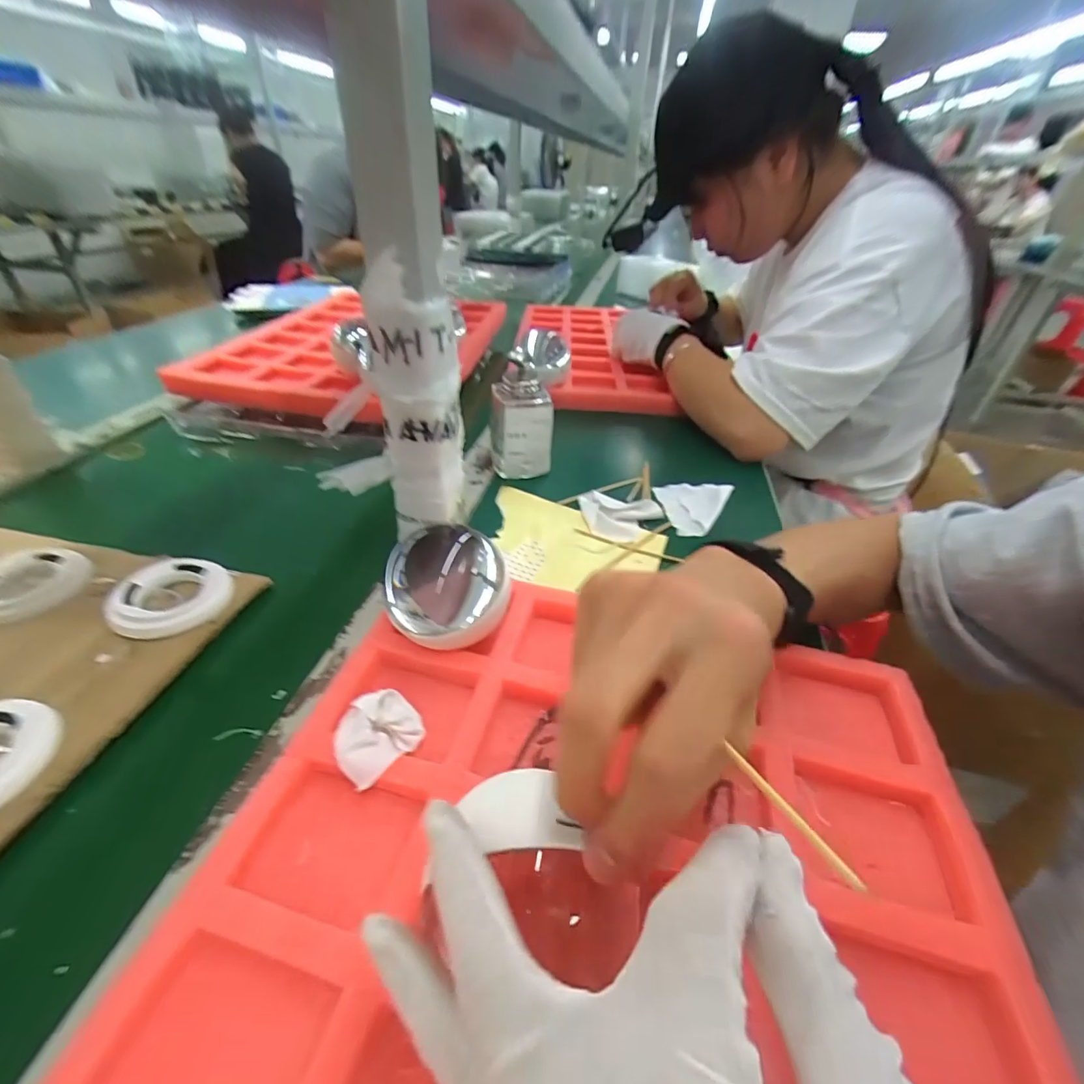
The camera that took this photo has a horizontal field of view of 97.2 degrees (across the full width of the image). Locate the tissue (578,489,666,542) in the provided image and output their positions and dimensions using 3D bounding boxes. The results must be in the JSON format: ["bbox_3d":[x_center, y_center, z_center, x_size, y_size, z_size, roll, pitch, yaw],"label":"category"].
[{"bbox_3d":[0.069,-0.025,0.456,0.077,0.011,0.065,18,40,17],"label":"tissue"}]

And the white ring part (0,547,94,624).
[{"bbox_3d":[-0.371,0.030,0.342,0.072,0.012,0.072,3,38,-2],"label":"white ring part"}]

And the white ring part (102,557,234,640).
[{"bbox_3d":[-0.259,0.037,0.337,0.066,0.019,0.065,3,38,-2],"label":"white ring part"}]

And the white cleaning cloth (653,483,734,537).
[{"bbox_3d":[0.163,-0.035,0.480,0.080,0.007,0.085,-1,38,-7],"label":"white cleaning cloth"}]

